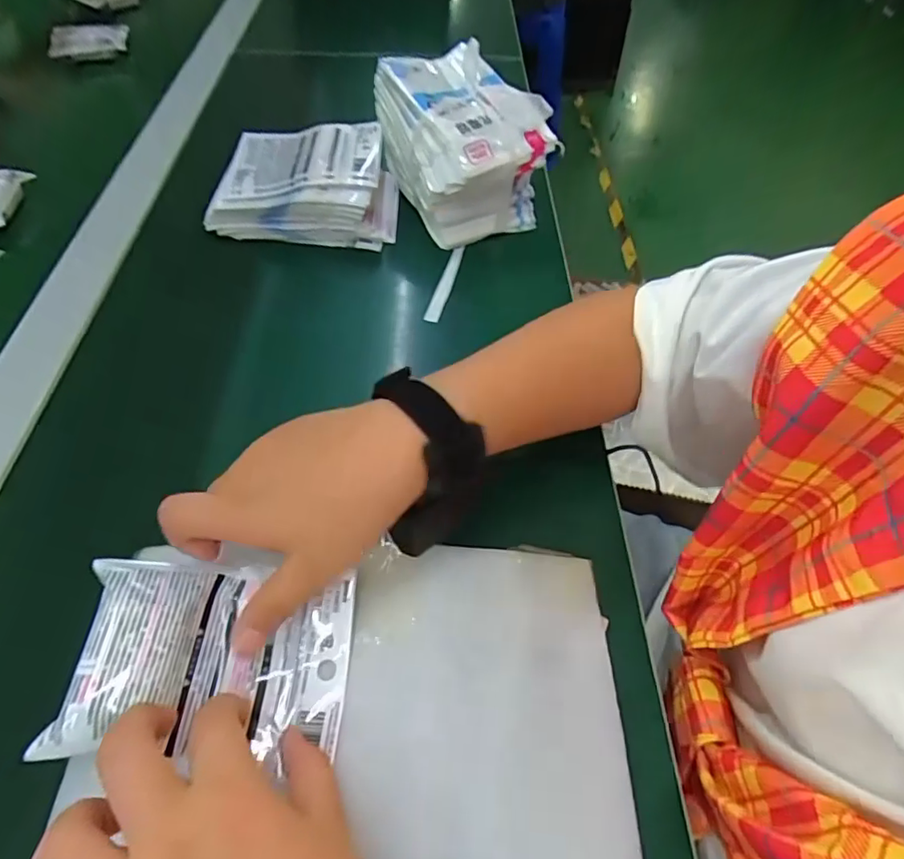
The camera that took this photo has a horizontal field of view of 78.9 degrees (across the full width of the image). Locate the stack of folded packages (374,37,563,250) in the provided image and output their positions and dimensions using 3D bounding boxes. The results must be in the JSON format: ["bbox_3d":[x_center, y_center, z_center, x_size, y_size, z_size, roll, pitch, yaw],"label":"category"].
[{"bbox_3d":[0.008,-0.268,0.522,0.124,0.113,0.138,-21,57,-17],"label":"stack of folded packages"}]

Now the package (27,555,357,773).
[{"bbox_3d":[-0.114,0.108,0.269,0.124,0.034,0.087,1,53,-2],"label":"package"}]

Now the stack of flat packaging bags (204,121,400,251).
[{"bbox_3d":[-0.137,-0.239,0.531,0.169,0.054,0.122,4,53,0],"label":"stack of flat packaging bags"}]

